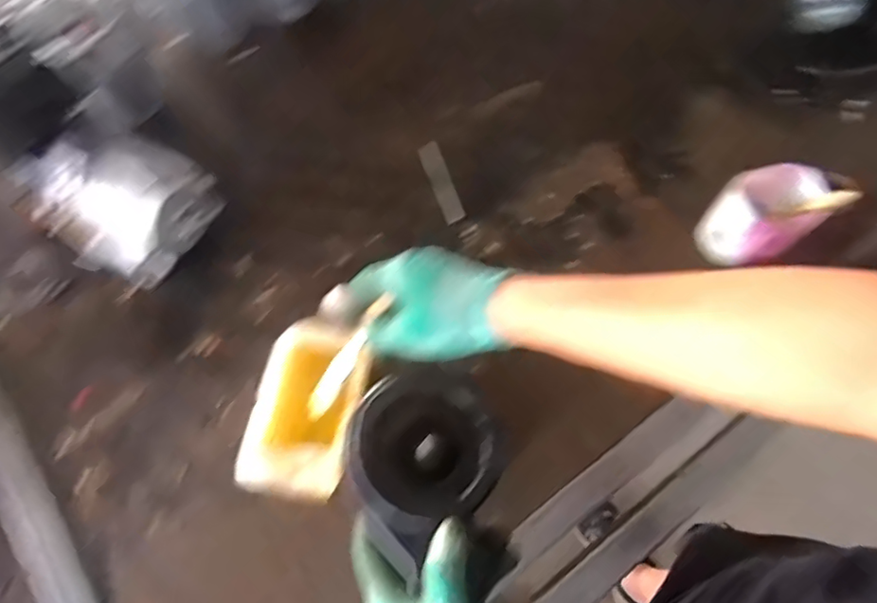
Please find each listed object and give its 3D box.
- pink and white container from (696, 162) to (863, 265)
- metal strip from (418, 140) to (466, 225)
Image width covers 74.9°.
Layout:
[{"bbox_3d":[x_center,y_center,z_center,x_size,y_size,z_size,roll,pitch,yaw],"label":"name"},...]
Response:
[{"bbox_3d":[0.372,-0.098,0.661,0.096,0.131,0.092,-30,70,-15],"label":"pink and white container"},{"bbox_3d":[0.004,-0.155,0.742,0.028,0.006,0.120,-18,71,-9],"label":"metal strip"}]

